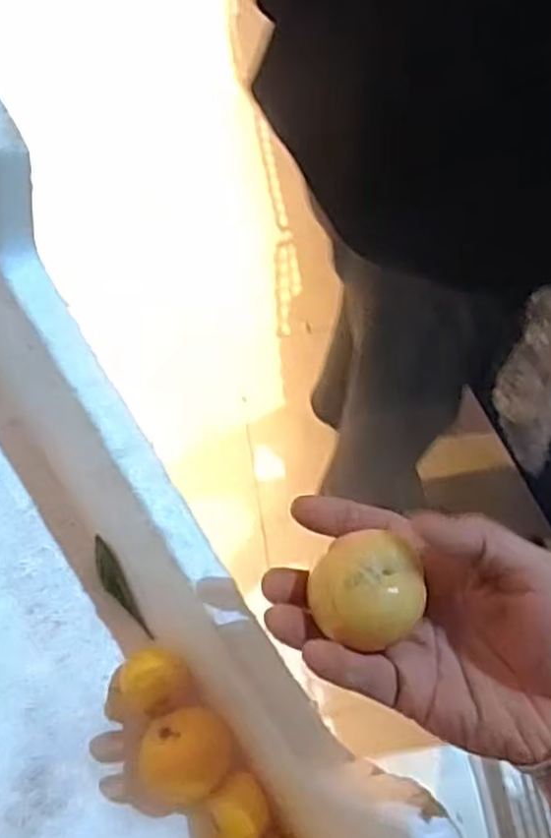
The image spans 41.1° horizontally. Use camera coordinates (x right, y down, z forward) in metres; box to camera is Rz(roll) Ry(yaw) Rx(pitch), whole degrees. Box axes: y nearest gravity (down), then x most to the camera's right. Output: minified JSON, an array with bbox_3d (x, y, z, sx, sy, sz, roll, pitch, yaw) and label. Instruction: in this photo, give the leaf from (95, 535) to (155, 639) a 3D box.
[{"bbox_3d":[-0.093,0.103,0.439,0.013,0.007,0.067,-29,90,-14],"label":"leaf"}]

